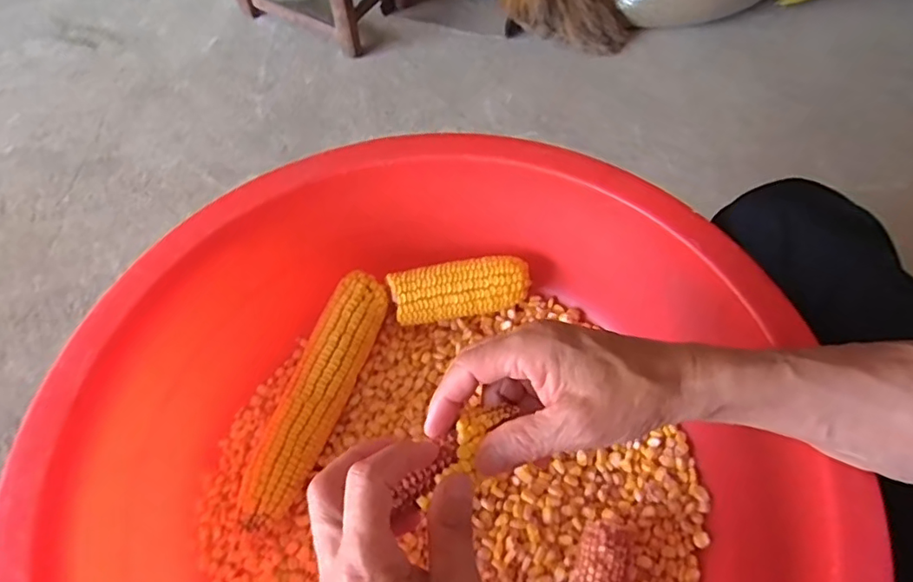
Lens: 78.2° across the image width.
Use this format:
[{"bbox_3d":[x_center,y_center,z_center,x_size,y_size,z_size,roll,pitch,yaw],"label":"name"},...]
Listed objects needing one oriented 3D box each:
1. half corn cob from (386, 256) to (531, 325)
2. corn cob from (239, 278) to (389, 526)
[{"bbox_3d":[0.005,0.004,0.523,0.123,0.052,0.044,-10,58,-8],"label":"half corn cob"},{"bbox_3d":[-0.114,0.086,0.475,0.046,0.044,0.215,17,58,9],"label":"corn cob"}]

